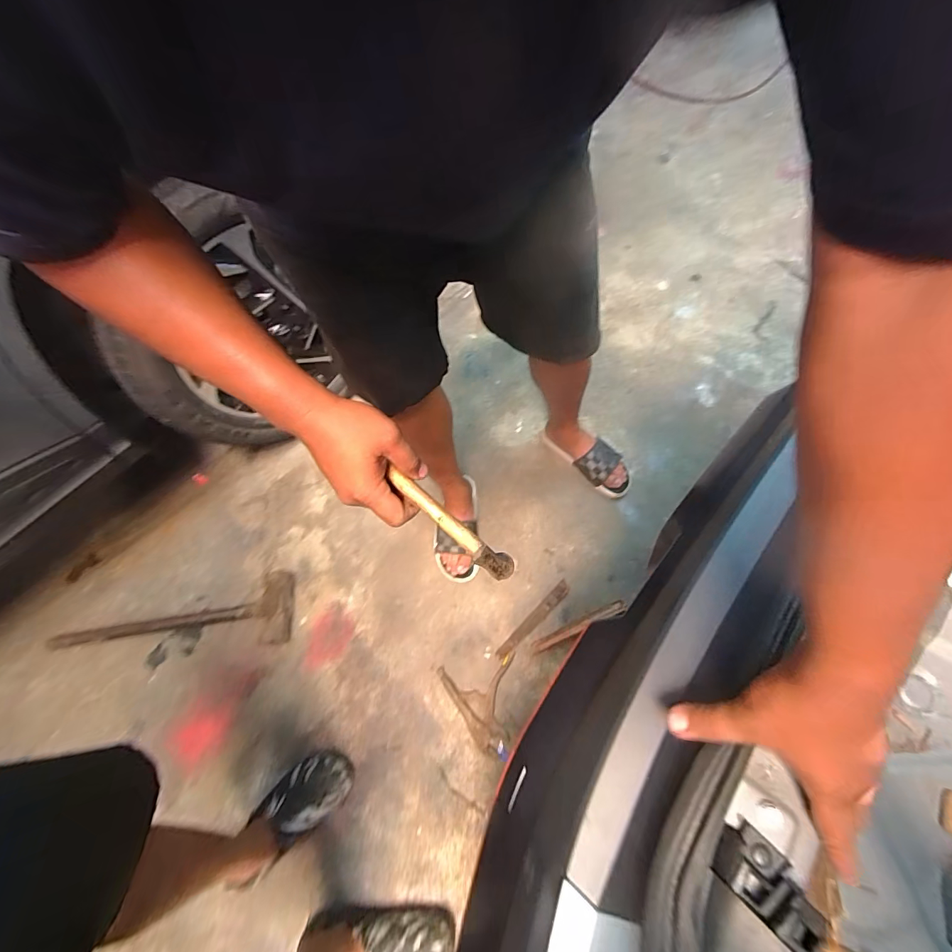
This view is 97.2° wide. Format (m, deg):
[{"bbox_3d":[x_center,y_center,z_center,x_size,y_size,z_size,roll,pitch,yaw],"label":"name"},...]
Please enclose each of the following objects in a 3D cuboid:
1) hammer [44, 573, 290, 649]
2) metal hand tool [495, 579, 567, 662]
[{"bbox_3d":[-0.755,0.350,1.055,0.575,0.067,0.175,-6,62,2],"label":"hammer"},{"bbox_3d":[0.139,0.346,1.007,0.235,0.007,0.030,-44,61,-14],"label":"metal hand tool"}]

